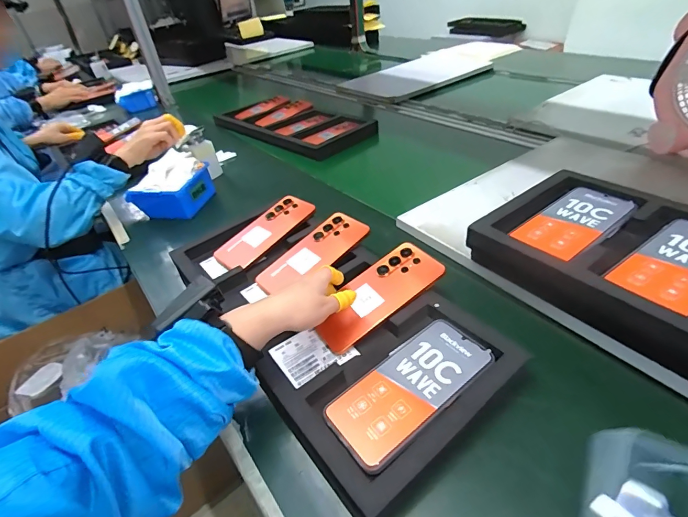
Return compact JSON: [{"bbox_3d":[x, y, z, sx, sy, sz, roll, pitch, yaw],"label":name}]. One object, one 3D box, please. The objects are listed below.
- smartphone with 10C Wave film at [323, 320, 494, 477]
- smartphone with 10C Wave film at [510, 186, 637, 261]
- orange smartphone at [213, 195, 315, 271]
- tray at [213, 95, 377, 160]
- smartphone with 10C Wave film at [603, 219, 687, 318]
[{"bbox_3d":[0.066,0.127,0.384,0.171,0.005,0.081,-32,43,-23],"label":"smartphone with 10C Wave film"},{"bbox_3d":[0.289,-0.047,0.478,0.156,0.009,0.077,-28,43,-24],"label":"smartphone with 10C Wave film"},{"bbox_3d":[-0.128,-0.044,0.627,0.170,0.009,0.081,-41,48,-19],"label":"orange smartphone"},{"bbox_3d":[-0.154,-0.387,1.091,0.489,0.039,0.225,26,49,35],"label":"tray"},{"bbox_3d":[0.356,0.004,0.401,0.154,0.006,0.077,-26,42,-23],"label":"smartphone with 10C Wave film"}]

